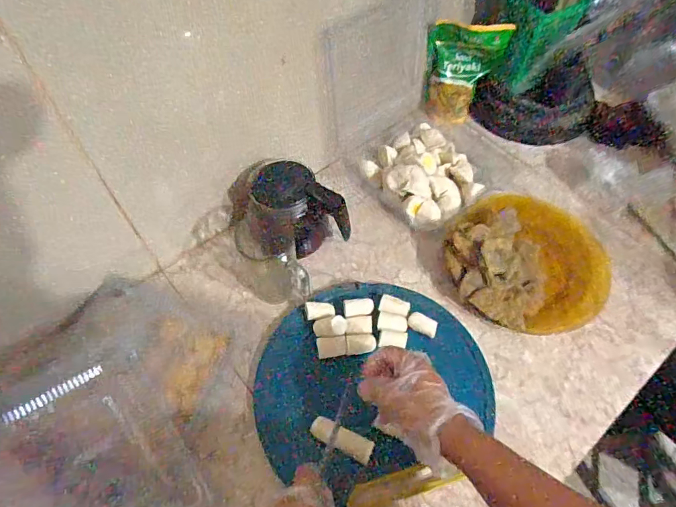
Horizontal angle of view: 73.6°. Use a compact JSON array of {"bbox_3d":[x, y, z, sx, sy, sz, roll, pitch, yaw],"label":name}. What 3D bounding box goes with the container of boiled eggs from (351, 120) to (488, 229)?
[{"bbox_3d":[0.150,-0.146,0.770,0.177,0.051,0.197,-30,62,-17],"label":"container of boiled eggs"}]

